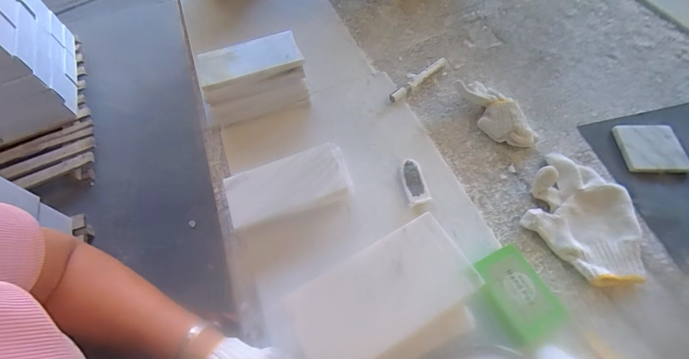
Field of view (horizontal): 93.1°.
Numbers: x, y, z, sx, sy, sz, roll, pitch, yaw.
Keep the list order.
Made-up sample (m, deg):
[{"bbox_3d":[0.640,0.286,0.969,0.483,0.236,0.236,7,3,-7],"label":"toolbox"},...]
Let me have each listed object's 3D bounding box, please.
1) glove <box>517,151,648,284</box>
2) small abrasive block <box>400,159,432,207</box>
[{"bbox_3d":[0.310,0.050,0.420,0.124,0.034,0.157,-36,64,-16],"label":"glove"},{"bbox_3d":[0.099,0.004,0.464,0.032,0.015,0.072,-9,60,-1],"label":"small abrasive block"}]

